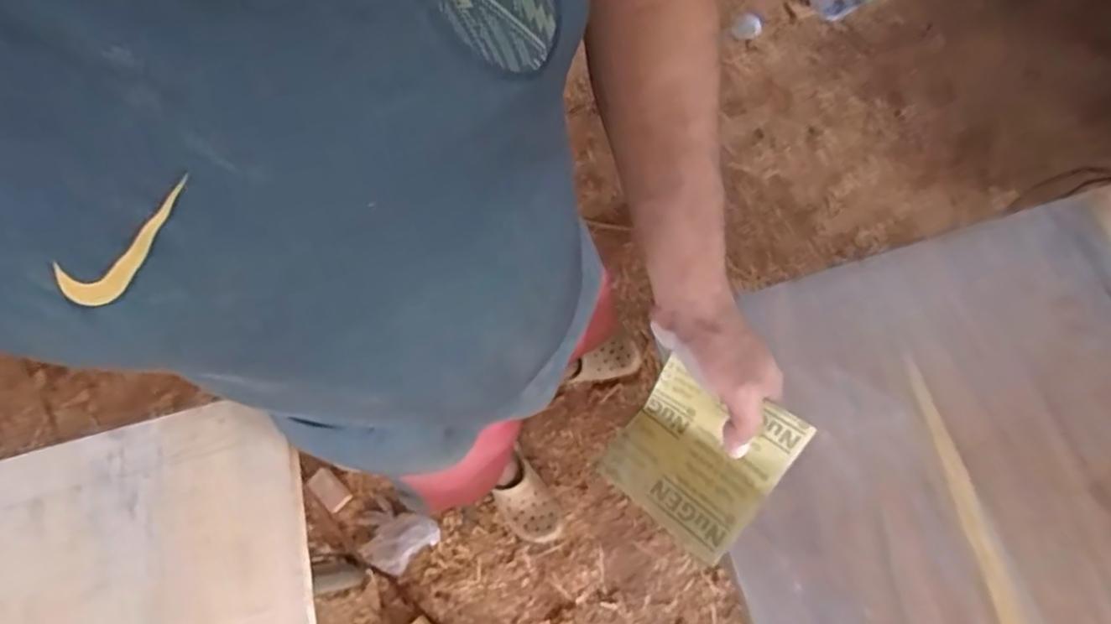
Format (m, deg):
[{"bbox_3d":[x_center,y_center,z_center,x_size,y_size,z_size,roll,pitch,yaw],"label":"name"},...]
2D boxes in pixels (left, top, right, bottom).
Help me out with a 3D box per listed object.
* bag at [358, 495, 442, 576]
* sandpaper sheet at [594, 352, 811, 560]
[{"bbox_3d":[-0.353,0.497,1.382,0.176,0.035,0.132,20,76,12],"label":"bag"},{"bbox_3d":[0.106,0.108,0.472,0.113,0.057,0.113,36,74,15],"label":"sandpaper sheet"}]

